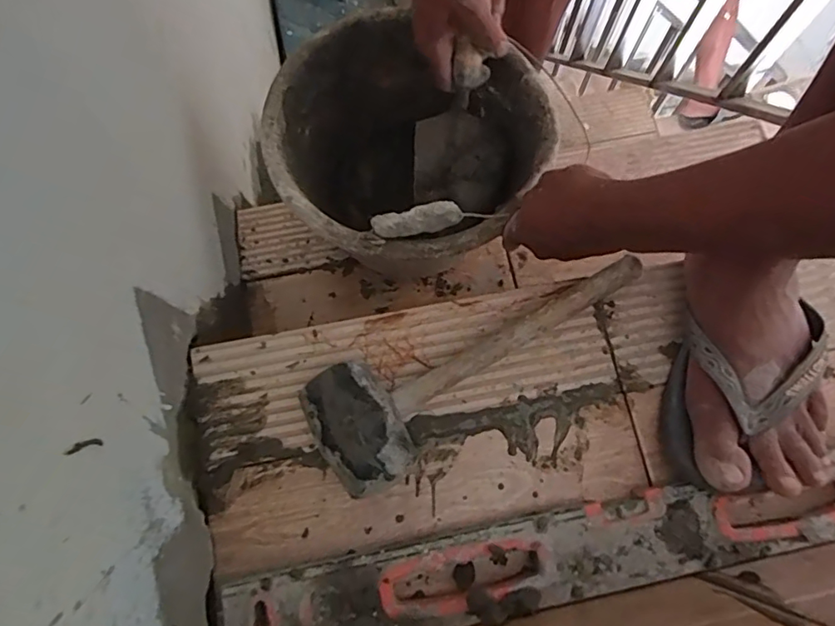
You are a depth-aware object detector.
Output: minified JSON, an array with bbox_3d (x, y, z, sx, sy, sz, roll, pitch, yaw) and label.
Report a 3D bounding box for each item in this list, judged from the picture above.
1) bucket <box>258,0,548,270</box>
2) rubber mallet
[{"bbox_3d":[-0.013,-0.157,0.616,0.267,0.211,0.265,0,73,0],"label":"bucket"},{"bbox_3d":[0.049,0.020,0.412,0.286,0.066,0.092,-37,76,-11],"label":"rubber mallet"}]

